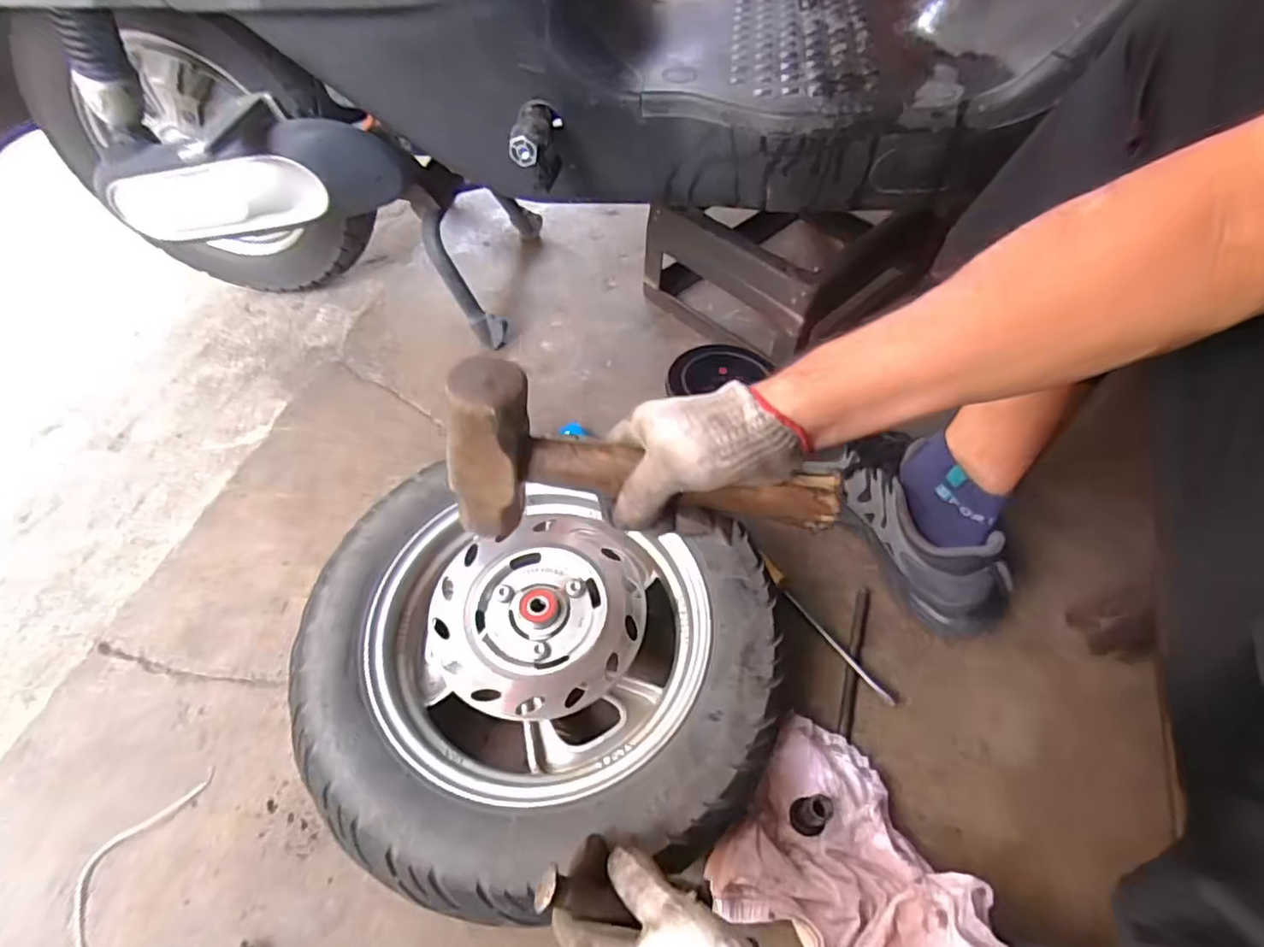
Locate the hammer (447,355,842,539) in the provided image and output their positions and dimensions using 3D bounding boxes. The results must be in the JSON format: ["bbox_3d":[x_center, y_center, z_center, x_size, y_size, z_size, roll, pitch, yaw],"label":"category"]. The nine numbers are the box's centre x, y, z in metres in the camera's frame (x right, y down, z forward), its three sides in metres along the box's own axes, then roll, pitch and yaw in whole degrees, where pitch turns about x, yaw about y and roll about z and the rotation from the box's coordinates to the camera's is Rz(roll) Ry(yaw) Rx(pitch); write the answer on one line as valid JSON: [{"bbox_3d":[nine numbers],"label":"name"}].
[{"bbox_3d":[0.009,-0.001,0.404,0.242,0.110,0.055,8,54,-2],"label":"hammer"}]

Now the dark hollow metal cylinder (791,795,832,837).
[{"bbox_3d":[0.137,0.257,0.481,0.024,0.047,0.027,8,54,4],"label":"dark hollow metal cylinder"}]

